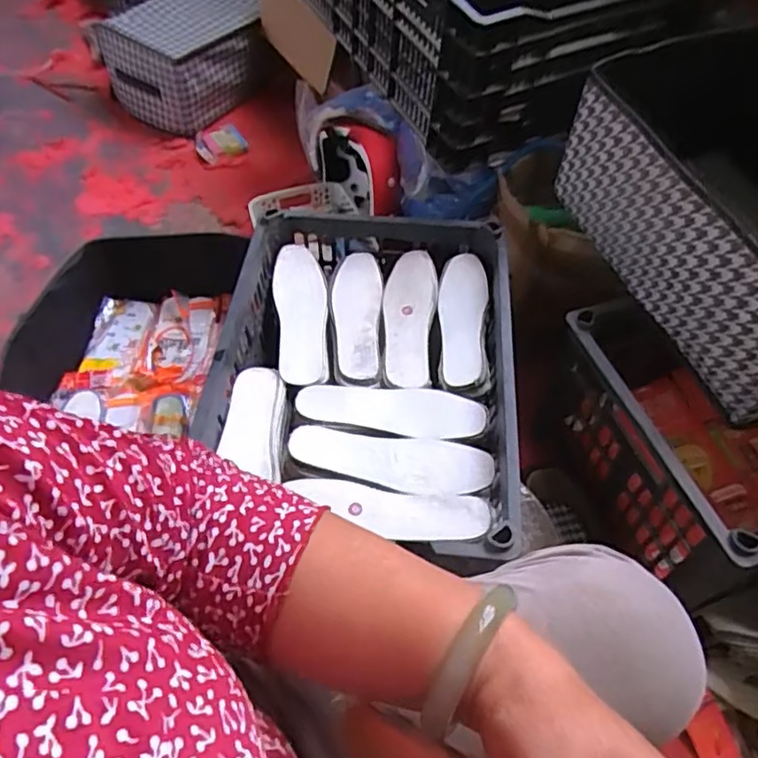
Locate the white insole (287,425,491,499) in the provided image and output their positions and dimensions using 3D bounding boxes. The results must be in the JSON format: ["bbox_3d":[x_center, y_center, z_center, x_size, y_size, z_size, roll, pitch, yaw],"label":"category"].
[{"bbox_3d":[0.013,0.091,0.699,0.221,0.017,0.073,6,55,6],"label":"white insole"}]

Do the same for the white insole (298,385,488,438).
[{"bbox_3d":[0.013,0.034,0.749,0.219,0.011,0.070,8,55,7],"label":"white insole"}]

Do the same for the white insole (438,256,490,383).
[{"bbox_3d":[0.109,-0.081,0.825,0.062,0.021,0.209,5,55,5],"label":"white insole"}]

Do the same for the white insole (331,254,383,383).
[{"bbox_3d":[-0.030,-0.089,0.840,0.067,0.013,0.216,-3,55,-1],"label":"white insole"}]

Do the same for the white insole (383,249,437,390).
[{"bbox_3d":[0.039,-0.083,0.838,0.068,0.019,0.222,4,55,5],"label":"white insole"}]

